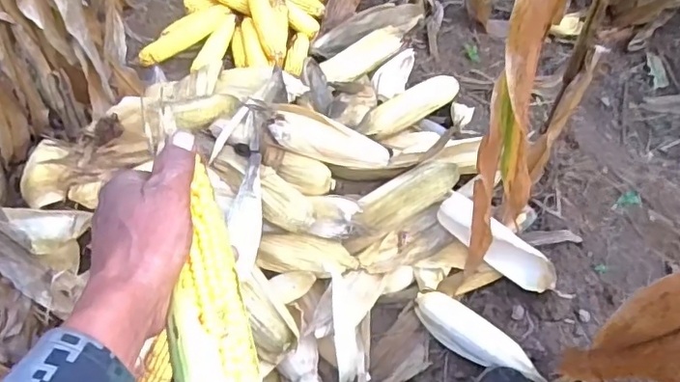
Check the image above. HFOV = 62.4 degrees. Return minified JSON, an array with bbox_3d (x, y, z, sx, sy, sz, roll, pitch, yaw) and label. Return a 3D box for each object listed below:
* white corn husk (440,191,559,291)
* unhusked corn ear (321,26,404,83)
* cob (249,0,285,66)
[{"bbox_3d":[0.243,0.086,0.883,0.205,0.060,0.058,37,61,23],"label":"white corn husk"},{"bbox_3d":[0.051,-0.289,1.206,0.204,0.053,0.075,-30,59,-20],"label":"unhusked corn ear"},{"bbox_3d":[-0.162,-0.368,1.245,0.055,0.051,0.221,-13,55,-10],"label":"cob"}]

